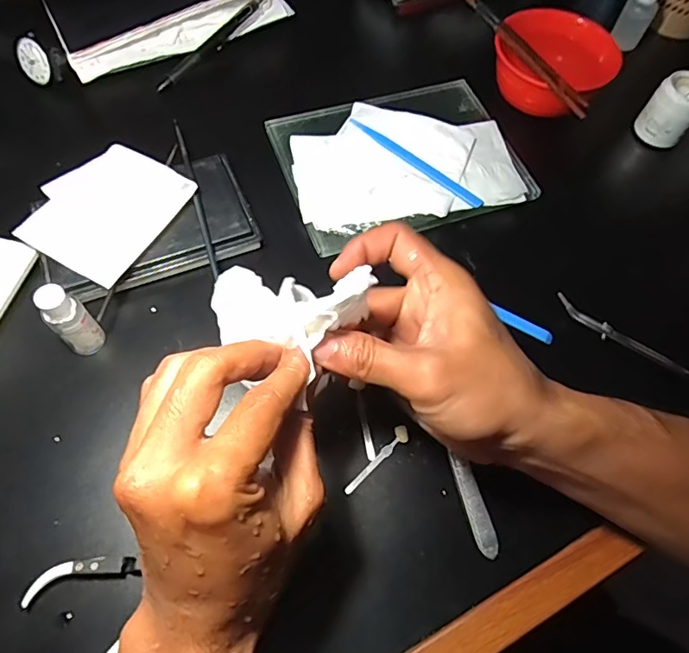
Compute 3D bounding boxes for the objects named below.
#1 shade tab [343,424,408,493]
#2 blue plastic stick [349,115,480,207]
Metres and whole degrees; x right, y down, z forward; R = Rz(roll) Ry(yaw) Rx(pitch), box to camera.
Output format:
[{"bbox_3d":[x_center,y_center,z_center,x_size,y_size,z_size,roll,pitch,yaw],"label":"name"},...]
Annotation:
[{"bbox_3d":[0.021,0.086,0.319,0.055,0.004,0.010,-40,73,-21],"label":"shade tab"},{"bbox_3d":[0.059,-0.140,0.419,0.134,0.004,0.012,38,66,13],"label":"blue plastic stick"}]

